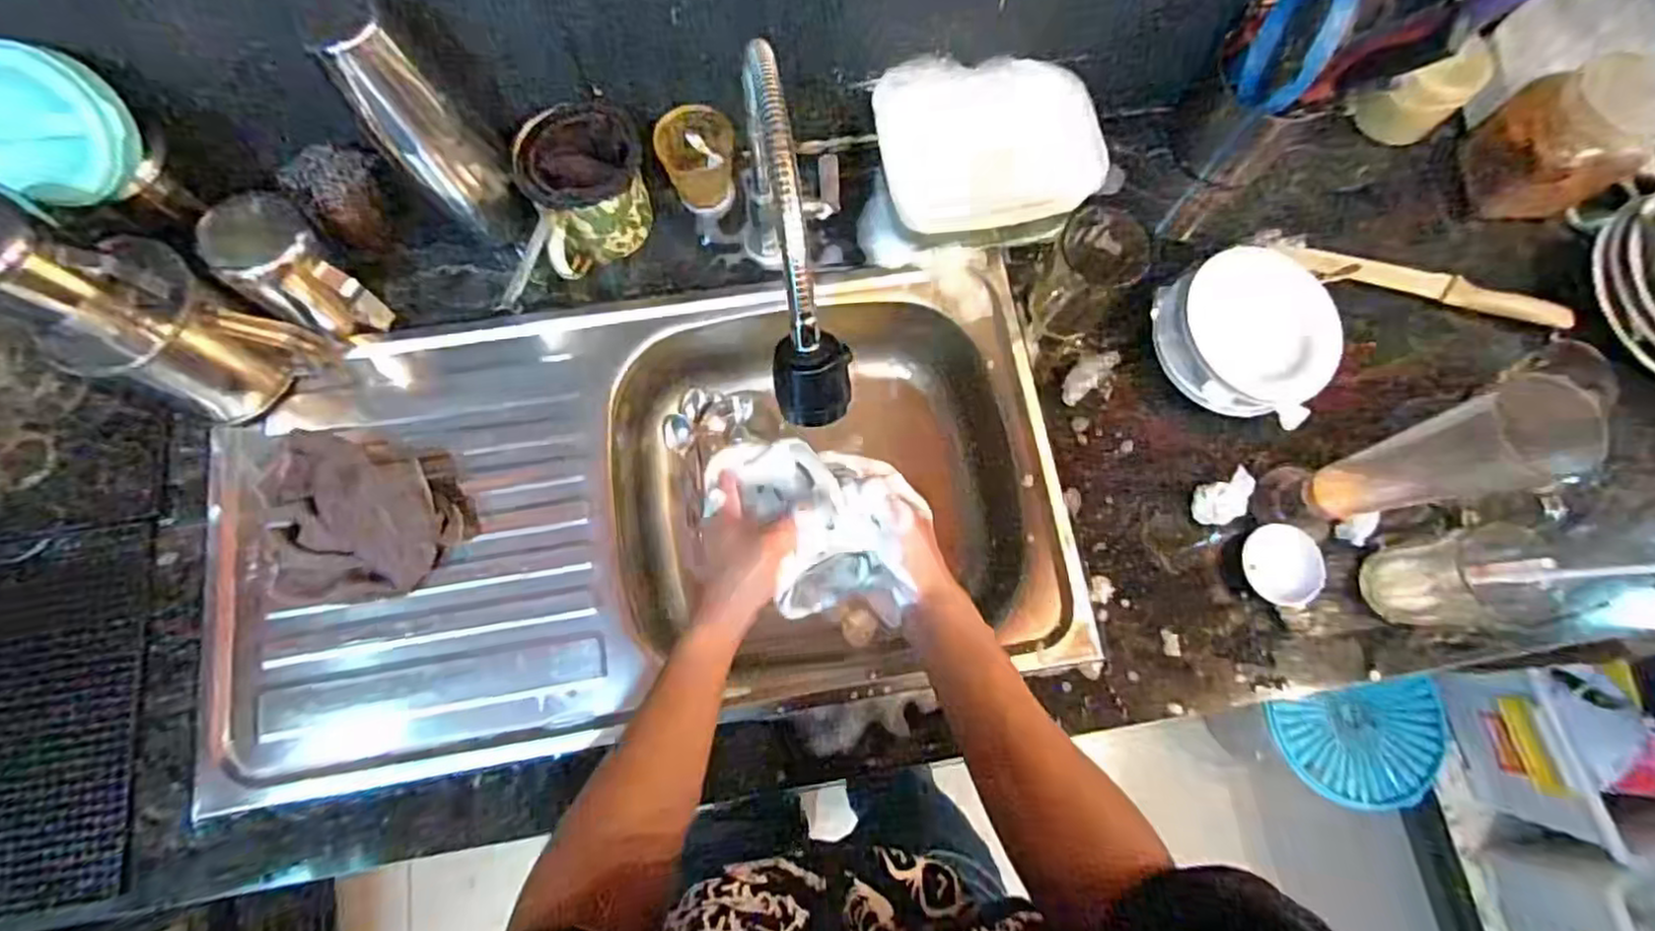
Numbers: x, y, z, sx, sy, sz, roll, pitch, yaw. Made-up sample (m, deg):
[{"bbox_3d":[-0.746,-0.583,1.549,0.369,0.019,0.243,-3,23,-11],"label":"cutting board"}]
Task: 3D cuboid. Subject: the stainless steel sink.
[{"bbox_3d":[-0.163,0.043,0.684,0.744,0.160,0.405,-9,76,-4],"label":"stainless steel sink"}]

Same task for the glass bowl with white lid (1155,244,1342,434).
[{"bbox_3d":[0.388,-0.113,0.661,0.151,0.053,0.158,0,76,-1],"label":"glass bowl with white lid"}]

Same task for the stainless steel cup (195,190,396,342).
[{"bbox_3d":[-0.460,-0.165,0.625,0.080,0.099,0.108,-36,79,-10],"label":"stainless steel cup"}]

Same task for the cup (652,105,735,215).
[{"bbox_3d":[-0.125,-0.295,0.692,0.068,0.076,0.063,0,76,-1],"label":"cup"}]

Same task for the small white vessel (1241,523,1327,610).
[{"bbox_3d":[0.402,0.088,0.633,0.061,0.020,0.070,-21,77,-7],"label":"small white vessel"}]

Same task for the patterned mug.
[{"bbox_3d":[-0.212,-0.247,0.653,0.108,0.105,0.116,0,76,-1],"label":"patterned mug"}]

